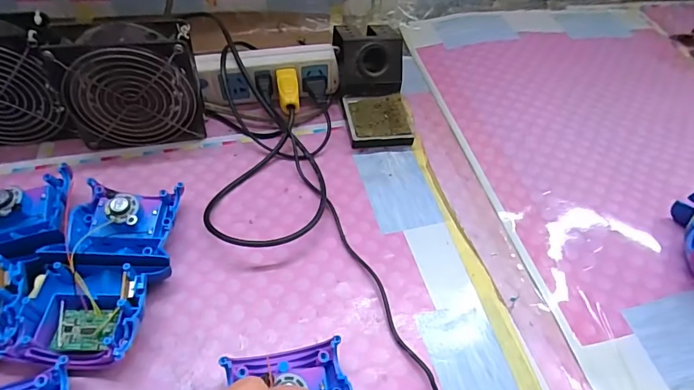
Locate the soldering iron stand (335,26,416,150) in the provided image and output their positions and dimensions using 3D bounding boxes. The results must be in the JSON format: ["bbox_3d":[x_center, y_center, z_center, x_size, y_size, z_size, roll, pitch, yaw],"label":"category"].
[{"bbox_3d":[0.028,-0.131,0.510,0.073,0.073,0.151,-5,51,-9],"label":"soldering iron stand"}]

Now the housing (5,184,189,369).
[{"bbox_3d":[-0.190,0.057,0.357,0.093,0.039,0.156,5,50,0],"label":"housing"}]

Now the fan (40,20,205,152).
[{"bbox_3d":[-0.209,-0.106,0.442,0.123,0.118,0.047,-7,52,-11],"label":"fan"}]

